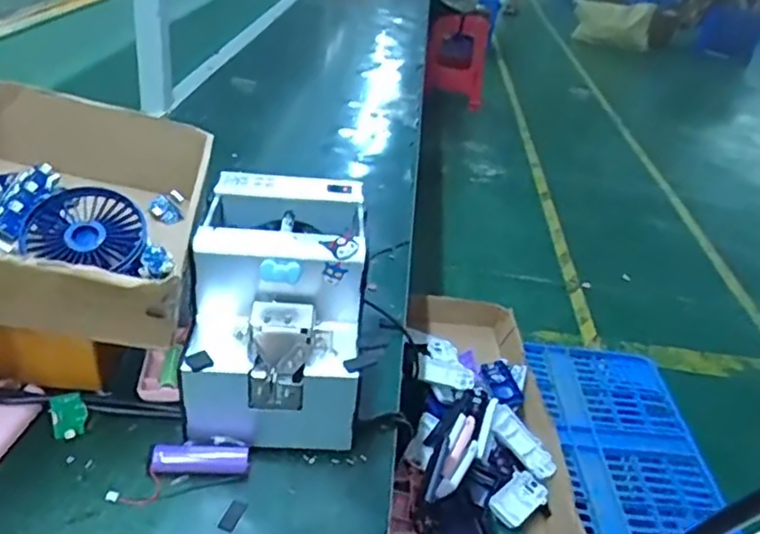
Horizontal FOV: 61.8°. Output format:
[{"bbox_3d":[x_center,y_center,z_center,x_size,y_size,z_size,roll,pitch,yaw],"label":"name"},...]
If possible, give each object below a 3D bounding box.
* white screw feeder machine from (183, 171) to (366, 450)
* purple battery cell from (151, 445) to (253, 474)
[{"bbox_3d":[-0.079,0.034,0.511,0.121,0.156,0.166,4,32,-6],"label":"white screw feeder machine"},{"bbox_3d":[-0.130,0.139,0.464,0.067,0.017,0.023,3,32,-8],"label":"purple battery cell"}]

